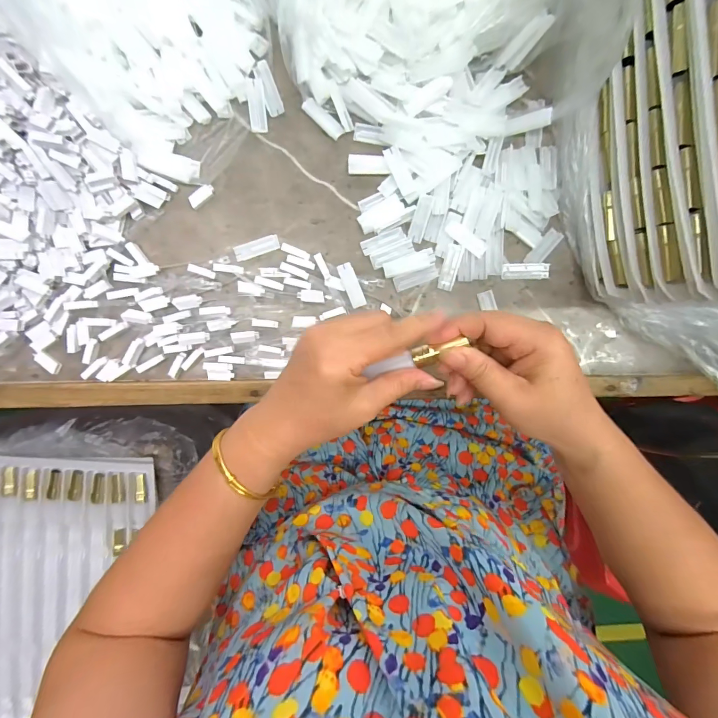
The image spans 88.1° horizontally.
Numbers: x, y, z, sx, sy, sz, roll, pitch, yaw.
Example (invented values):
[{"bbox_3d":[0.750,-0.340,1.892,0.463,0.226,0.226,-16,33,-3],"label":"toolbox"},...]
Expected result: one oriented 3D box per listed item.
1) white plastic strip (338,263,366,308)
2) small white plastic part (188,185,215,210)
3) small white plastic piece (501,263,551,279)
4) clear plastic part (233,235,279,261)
[{"bbox_3d":[-0.006,-0.068,0.340,0.014,0.011,0.041,-21,95,0],"label":"white plastic strip"},{"bbox_3d":[-0.142,-0.147,0.333,0.025,0.005,0.010,-41,94,2],"label":"small white plastic part"},{"bbox_3d":[0.155,-0.082,0.345,0.041,0.008,0.014,1,94,-2],"label":"small white plastic piece"},{"bbox_3d":[-0.093,-0.101,0.340,0.041,0.007,0.013,-19,95,0],"label":"clear plastic part"}]

